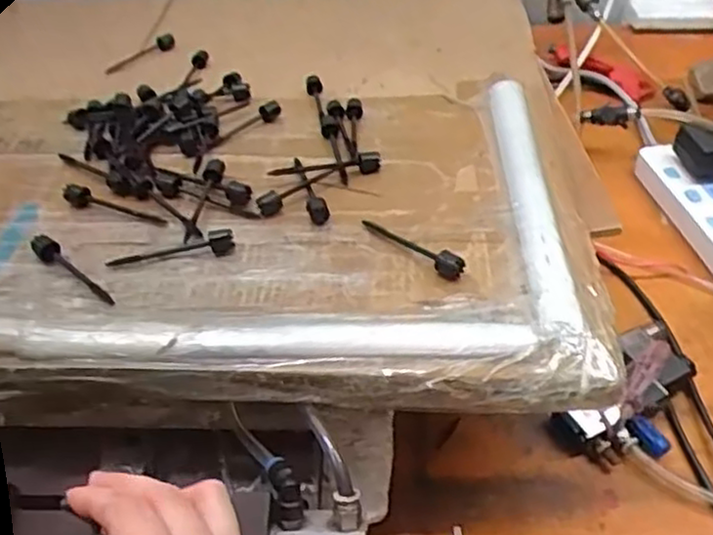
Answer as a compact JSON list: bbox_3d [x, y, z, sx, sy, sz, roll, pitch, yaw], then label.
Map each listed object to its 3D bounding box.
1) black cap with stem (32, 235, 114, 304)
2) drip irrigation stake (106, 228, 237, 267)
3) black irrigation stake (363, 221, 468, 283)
[{"bbox_3d":[-0.191,-0.001,0.490,0.092,0.013,0.014,27,49,29],"label":"black cap with stem"},{"bbox_3d":[-0.128,-0.014,0.503,0.088,0.014,0.015,-3,41,-1],"label":"drip irrigation stake"},{"bbox_3d":[0.037,-0.017,0.491,0.013,0.014,0.084,-33,49,-30],"label":"black irrigation stake"}]

